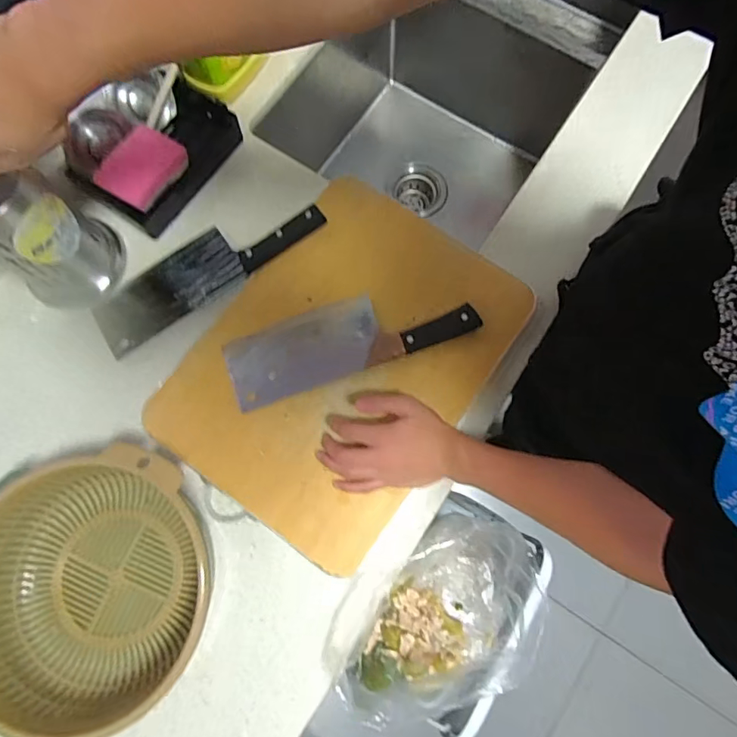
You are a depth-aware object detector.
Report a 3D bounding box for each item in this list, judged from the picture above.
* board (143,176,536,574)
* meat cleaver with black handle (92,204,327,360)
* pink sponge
[{"bbox_3d":[-0.022,-0.021,0.540,0.284,0.020,0.376,36,81,7],"label":"board"},{"bbox_3d":[-0.191,-0.122,0.562,0.284,0.029,0.076,-33,81,-7],"label":"meat cleaver with black handle"},{"bbox_3d":[-0.261,-0.234,0.551,0.062,0.032,0.096,40,81,7],"label":"pink sponge"}]

